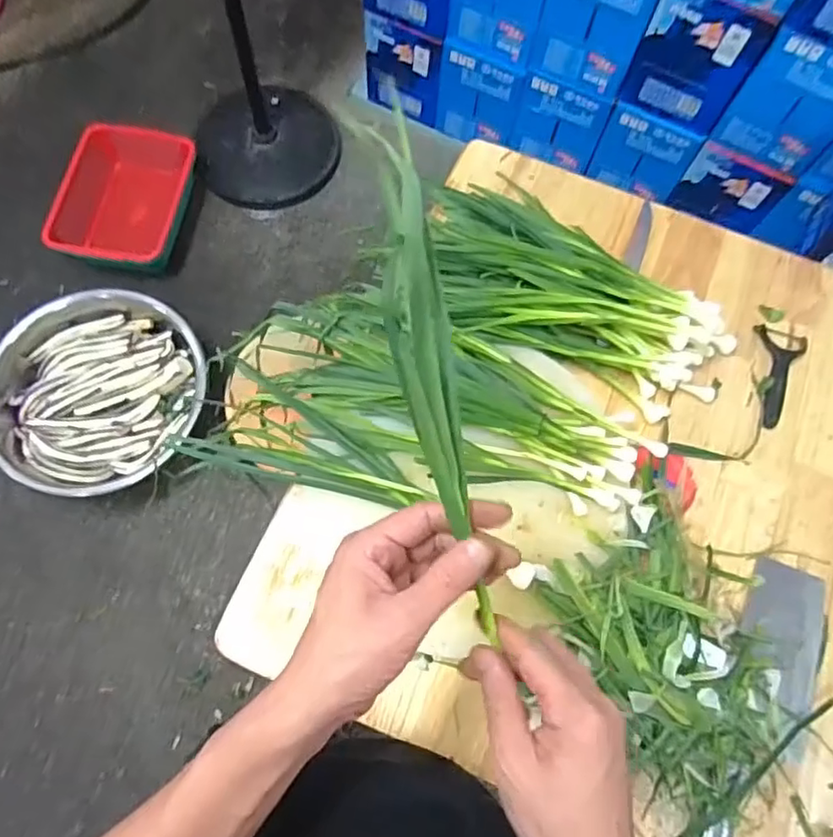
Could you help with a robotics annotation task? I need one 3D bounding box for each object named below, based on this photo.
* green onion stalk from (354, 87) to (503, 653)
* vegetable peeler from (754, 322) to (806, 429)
[{"bbox_3d":[0.008,-0.012,0.331,0.035,0.045,0.289,-11,97,-4],"label":"green onion stalk"},{"bbox_3d":[0.464,-0.056,0.789,0.066,0.012,0.139,18,71,3],"label":"vegetable peeler"}]

